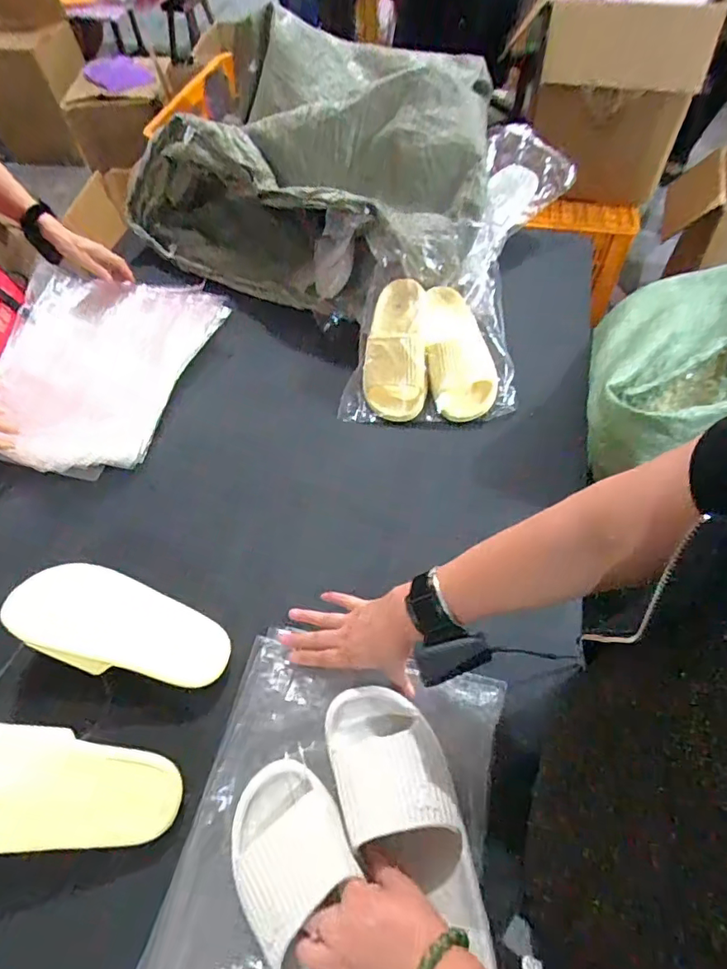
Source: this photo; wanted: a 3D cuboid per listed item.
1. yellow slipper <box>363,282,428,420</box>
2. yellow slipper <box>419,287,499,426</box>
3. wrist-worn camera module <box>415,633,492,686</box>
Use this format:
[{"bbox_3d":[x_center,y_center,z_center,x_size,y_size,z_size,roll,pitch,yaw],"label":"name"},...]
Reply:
[{"bbox_3d":[0.053,-0.224,0.819,0.094,0.058,0.227,3,75,4],"label":"yellow slipper"},{"bbox_3d":[0.150,-0.217,0.822,0.110,0.048,0.229,-8,76,-3],"label":"yellow slipper"},{"bbox_3d":[0.086,0.168,0.495,0.070,0.021,0.028,-23,58,4],"label":"wrist-worn camera module"}]

